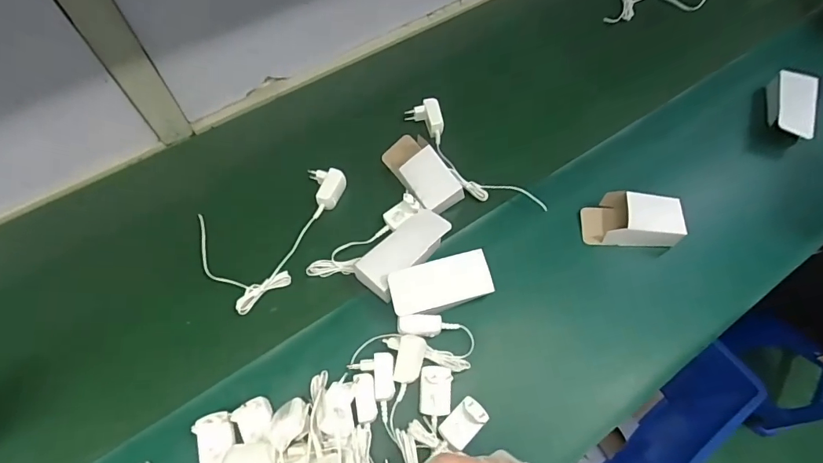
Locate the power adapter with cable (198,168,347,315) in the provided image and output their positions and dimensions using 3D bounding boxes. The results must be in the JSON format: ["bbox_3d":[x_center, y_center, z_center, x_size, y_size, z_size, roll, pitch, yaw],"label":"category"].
[{"bbox_3d":[-0.196,-0.001,0.686,0.244,0.026,0.167,-28,70,-16],"label":"power adapter with cable"}]

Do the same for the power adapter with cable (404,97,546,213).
[{"bbox_3d":[0.093,-0.117,0.755,0.078,0.043,0.284,-36,73,-18],"label":"power adapter with cable"}]

